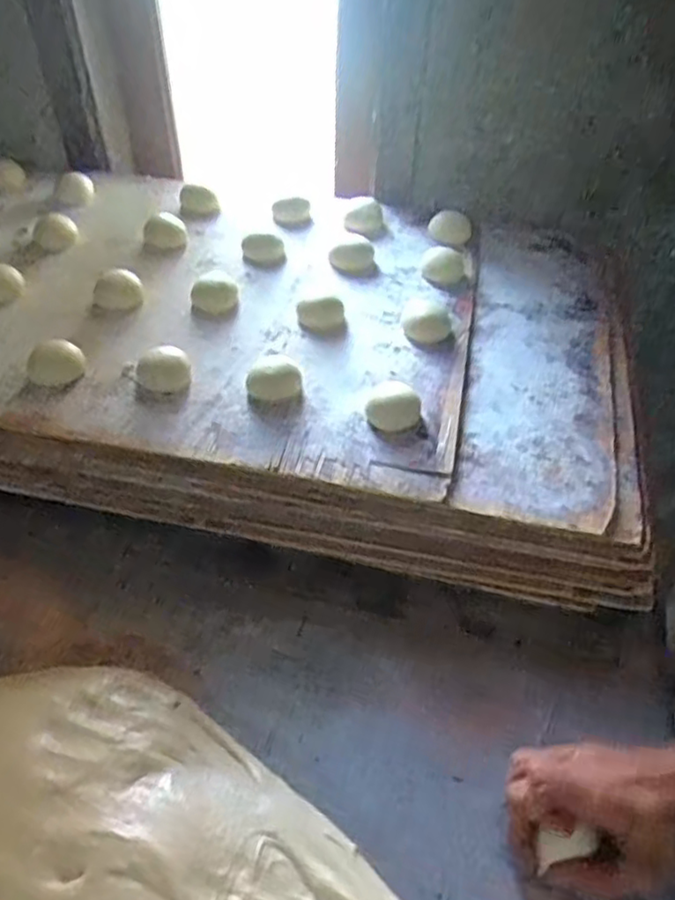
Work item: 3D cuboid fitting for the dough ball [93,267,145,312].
[{"bbox_3d":[-0.215,-0.157,0.645,0.047,0.020,0.044,0,47,0],"label":"dough ball"}]

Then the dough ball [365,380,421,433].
[{"bbox_3d":[0.047,-0.040,0.535,0.042,0.019,0.056,9,48,7],"label":"dough ball"}]

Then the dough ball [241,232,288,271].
[{"bbox_3d":[-0.078,-0.211,0.693,0.044,0.025,0.037,-4,47,-4],"label":"dough ball"}]

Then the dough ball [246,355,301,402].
[{"bbox_3d":[-0.053,-0.060,0.551,0.045,0.021,0.039,-4,47,-4],"label":"dough ball"}]

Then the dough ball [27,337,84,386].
[{"bbox_3d":[-0.246,-0.076,0.572,0.046,0.018,0.046,0,47,0],"label":"dough ball"}]

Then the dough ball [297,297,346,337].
[{"bbox_3d":[-0.015,-0.125,0.617,0.044,0.019,0.035,-4,47,-4],"label":"dough ball"}]

